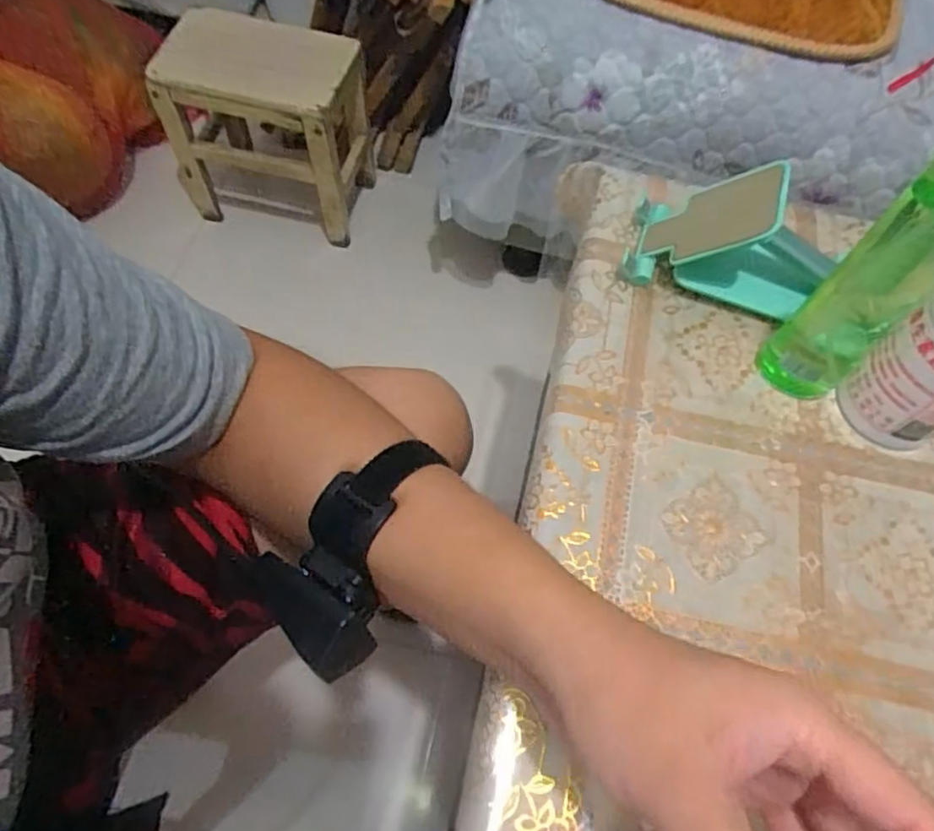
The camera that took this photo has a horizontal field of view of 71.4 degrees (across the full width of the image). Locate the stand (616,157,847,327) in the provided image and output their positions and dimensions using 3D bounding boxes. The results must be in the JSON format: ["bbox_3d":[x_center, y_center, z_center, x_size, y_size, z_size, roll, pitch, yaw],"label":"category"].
[{"bbox_3d":[0.172,-0.114,0.416,0.123,0.073,0.063,19,64,6],"label":"stand"}]

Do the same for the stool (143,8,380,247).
[{"bbox_3d":[-0.303,-0.441,1.017,0.262,0.290,0.176,13,63,3],"label":"stool"}]

